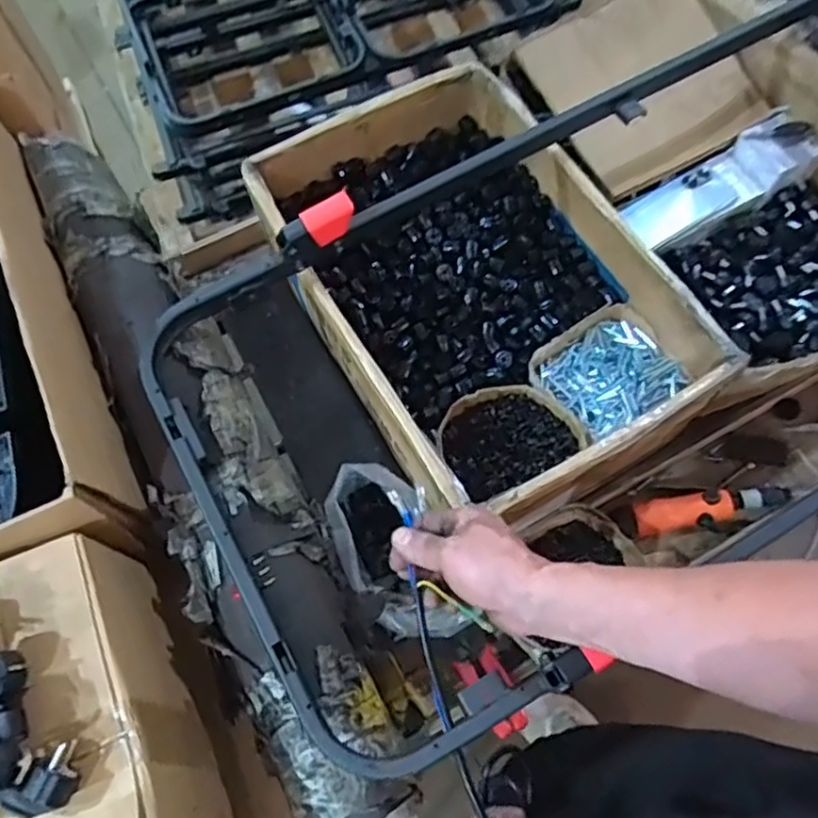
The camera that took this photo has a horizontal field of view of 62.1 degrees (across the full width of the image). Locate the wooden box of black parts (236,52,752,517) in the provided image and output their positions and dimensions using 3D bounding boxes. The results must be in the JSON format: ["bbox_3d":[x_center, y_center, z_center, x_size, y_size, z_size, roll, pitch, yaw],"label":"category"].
[{"bbox_3d":[0.075,-0.144,0.819,0.353,0.134,0.528,-29,69,-10],"label":"wooden box of black parts"}]

